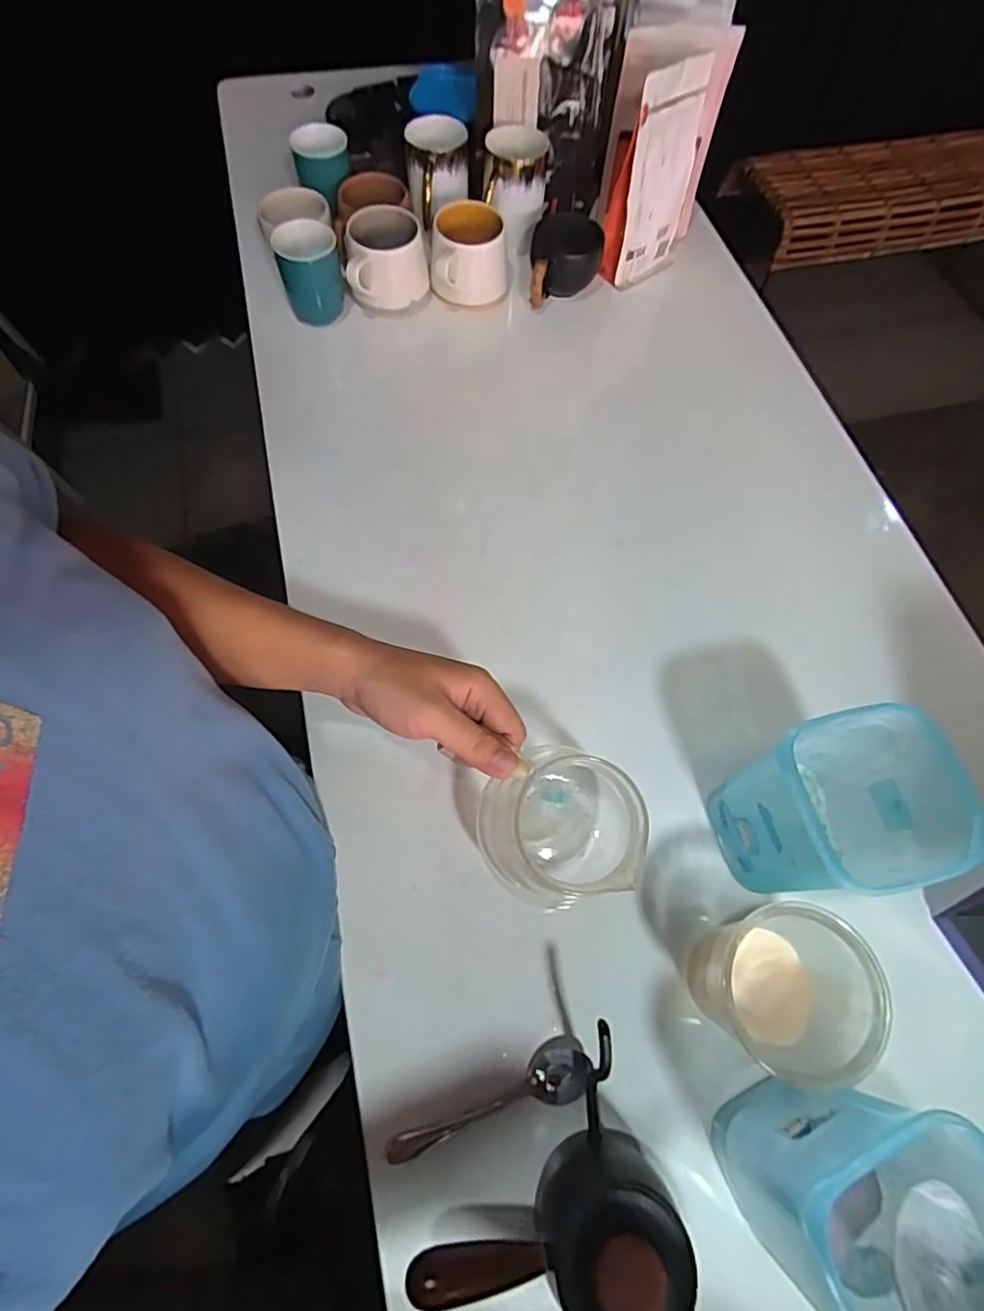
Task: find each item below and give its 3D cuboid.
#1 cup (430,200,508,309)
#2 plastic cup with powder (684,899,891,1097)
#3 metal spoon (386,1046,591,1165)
[{"bbox_3d":[-0.029,-0.443,0.682,0.086,0.070,0.088,1,67,-2],"label":"cup"},{"bbox_3d":[0.180,0.207,0.379,0.083,0.099,0.090,1,67,-2],"label":"plastic cup with powder"},{"bbox_3d":[-0.002,0.286,0.390,0.134,0.018,0.032,-14,68,-8],"label":"metal spoon"}]

